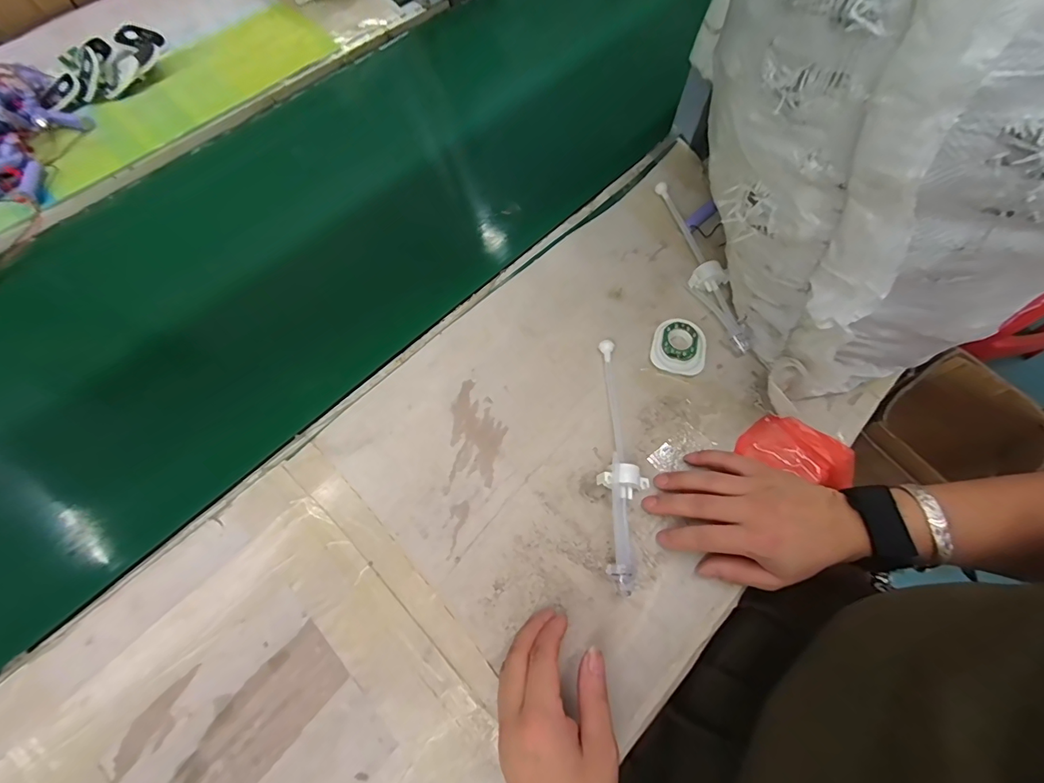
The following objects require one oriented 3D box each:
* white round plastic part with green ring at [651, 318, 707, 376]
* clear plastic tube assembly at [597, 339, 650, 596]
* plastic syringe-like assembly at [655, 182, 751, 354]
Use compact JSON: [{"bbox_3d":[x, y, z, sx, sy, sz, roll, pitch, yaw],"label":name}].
[{"bbox_3d":[0.148,-0.043,0.418,0.049,0.008,0.055,17,68,8],"label":"white round plastic part with green ring"},{"bbox_3d":[0.080,0.051,0.369,0.038,0.029,0.210,-3,67,-1],"label":"clear plastic tube assembly"},{"bbox_3d":[0.174,-0.131,0.444,0.030,0.022,0.207,-17,68,-7],"label":"plastic syringe-like assembly"}]

